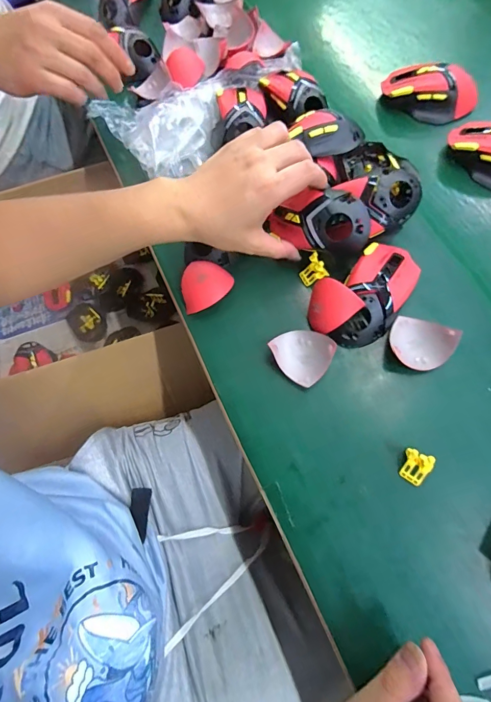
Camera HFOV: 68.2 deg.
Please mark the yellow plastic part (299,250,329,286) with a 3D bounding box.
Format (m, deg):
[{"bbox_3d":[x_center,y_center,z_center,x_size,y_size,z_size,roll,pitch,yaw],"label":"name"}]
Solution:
[{"bbox_3d":[0.075,-0.088,0.400,0.027,0.036,0.011,49,46,9],"label":"yellow plastic part"}]

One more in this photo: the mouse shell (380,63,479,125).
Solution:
[{"bbox_3d":[0.237,-0.332,0.471,0.117,0.042,0.053,15,75,11],"label":"mouse shell"}]

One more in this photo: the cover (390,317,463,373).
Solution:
[{"bbox_3d":[0.176,-0.006,0.363,0.058,0.025,0.052,21,75,12],"label":"cover"}]

